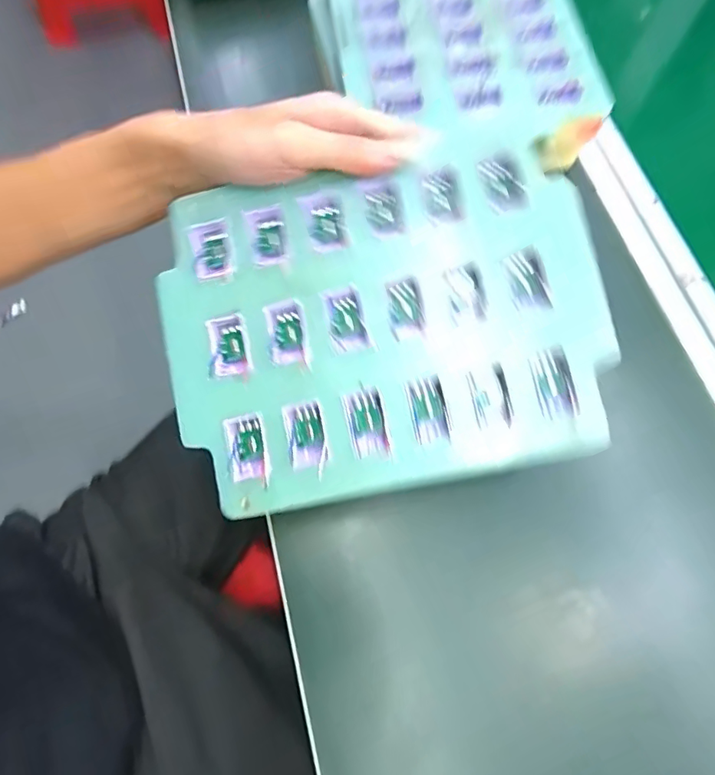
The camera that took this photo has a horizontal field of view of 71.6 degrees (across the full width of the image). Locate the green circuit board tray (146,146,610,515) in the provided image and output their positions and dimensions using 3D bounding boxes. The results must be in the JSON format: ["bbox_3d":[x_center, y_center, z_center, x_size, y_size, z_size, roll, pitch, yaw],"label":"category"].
[{"bbox_3d":[0.011,-0.033,0.263,0.224,0.012,0.172,-13,83,3],"label":"green circuit board tray"}]

